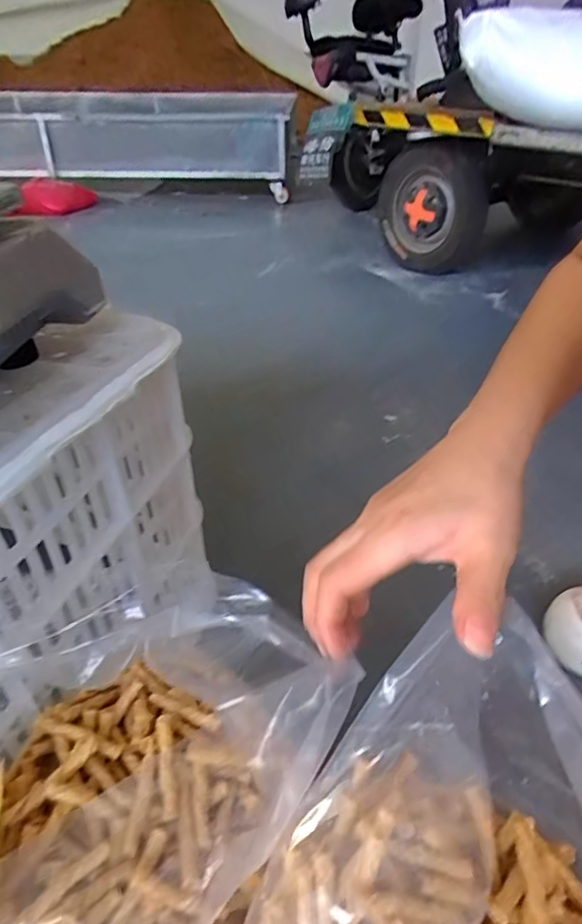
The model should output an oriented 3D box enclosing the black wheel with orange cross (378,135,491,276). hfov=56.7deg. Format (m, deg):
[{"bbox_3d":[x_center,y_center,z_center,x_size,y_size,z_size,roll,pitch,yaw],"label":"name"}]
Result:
[{"bbox_3d":[0.388,-0.744,1.589,0.140,0.337,0.396,-16,39,-19],"label":"black wheel with orange cross"}]

